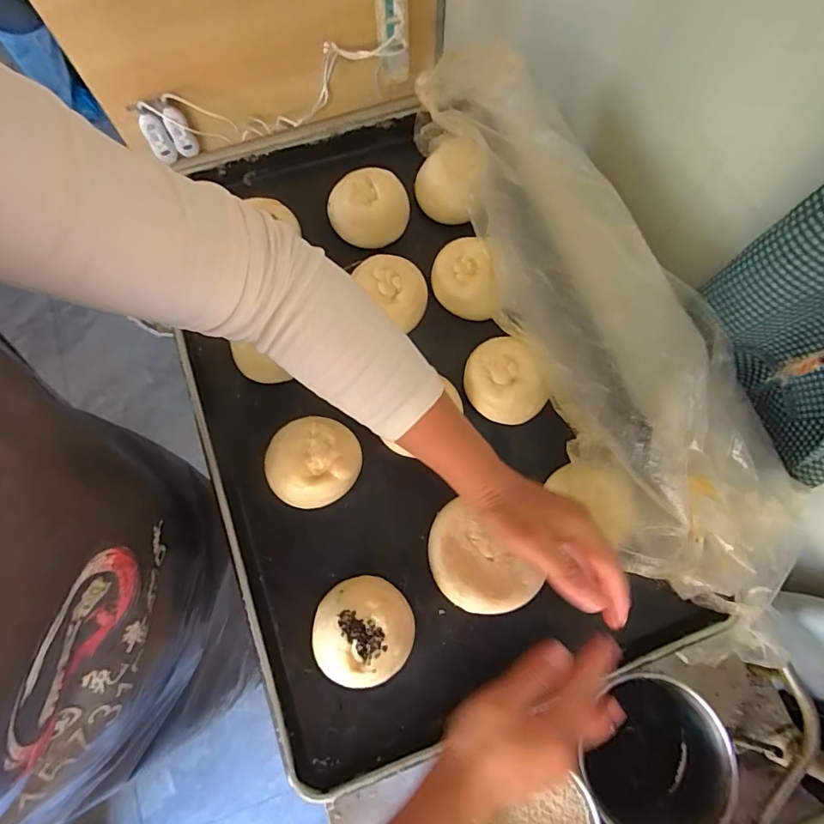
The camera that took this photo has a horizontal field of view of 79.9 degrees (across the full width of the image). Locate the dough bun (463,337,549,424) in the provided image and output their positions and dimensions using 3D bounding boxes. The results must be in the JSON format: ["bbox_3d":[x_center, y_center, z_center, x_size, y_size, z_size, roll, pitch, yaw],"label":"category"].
[{"bbox_3d":[0.087,-0.031,0.466,0.070,0.041,0.075,0,73,0],"label":"dough bun"}]

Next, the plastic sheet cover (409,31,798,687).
[{"bbox_3d":[0.175,-0.103,0.454,0.177,0.071,0.630,-21,74,-6],"label":"plastic sheet cover"}]

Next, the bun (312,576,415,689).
[{"bbox_3d":[-0.038,0.176,0.394,0.076,0.026,0.080,0,73,0],"label":"bun"}]

